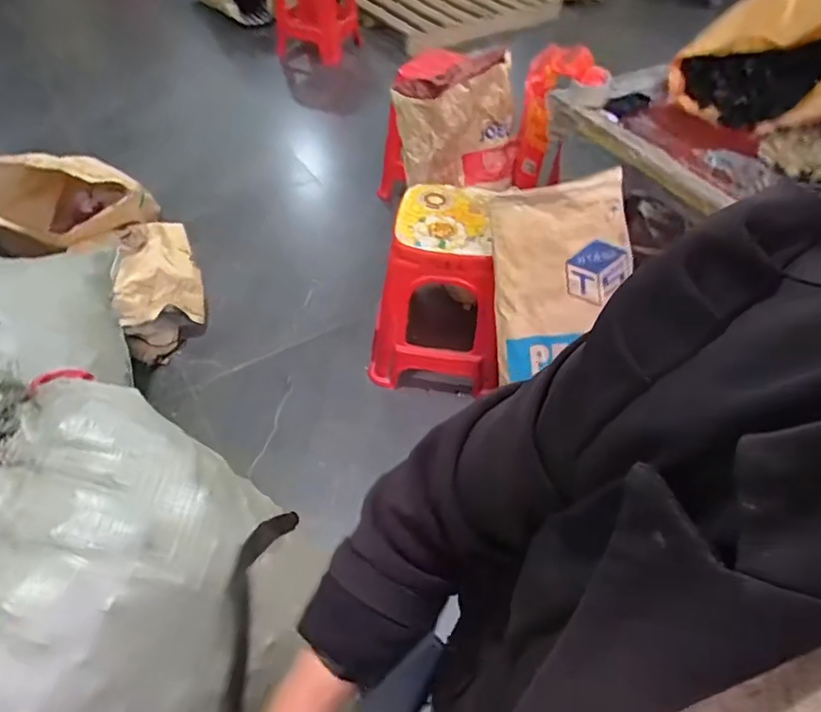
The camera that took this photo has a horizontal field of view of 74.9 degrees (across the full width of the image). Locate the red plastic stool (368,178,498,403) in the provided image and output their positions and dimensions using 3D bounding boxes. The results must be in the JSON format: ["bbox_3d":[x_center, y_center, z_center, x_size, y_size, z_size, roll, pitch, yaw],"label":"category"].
[{"bbox_3d":[0.092,-0.170,1.521,0.372,0.496,0.329,9,50,6],"label":"red plastic stool"}]

